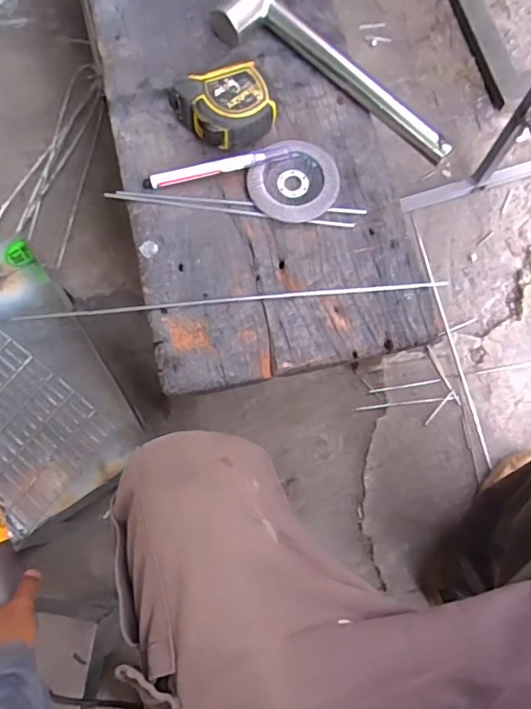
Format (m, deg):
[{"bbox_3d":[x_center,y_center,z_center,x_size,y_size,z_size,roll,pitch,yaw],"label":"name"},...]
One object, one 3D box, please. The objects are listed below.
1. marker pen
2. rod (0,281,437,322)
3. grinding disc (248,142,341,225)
[{"bbox_3d":[-0.046,-0.169,0.469,0.131,0.014,0.012,-13,77,-4],"label":"marker pen"},{"bbox_3d":[-0.030,-0.048,0.450,0.374,0.007,0.008,-5,77,-2],"label":"rod"},{"bbox_3d":[0.028,-0.157,0.471,0.074,0.022,0.078,0,77,-1],"label":"grinding disc"}]

